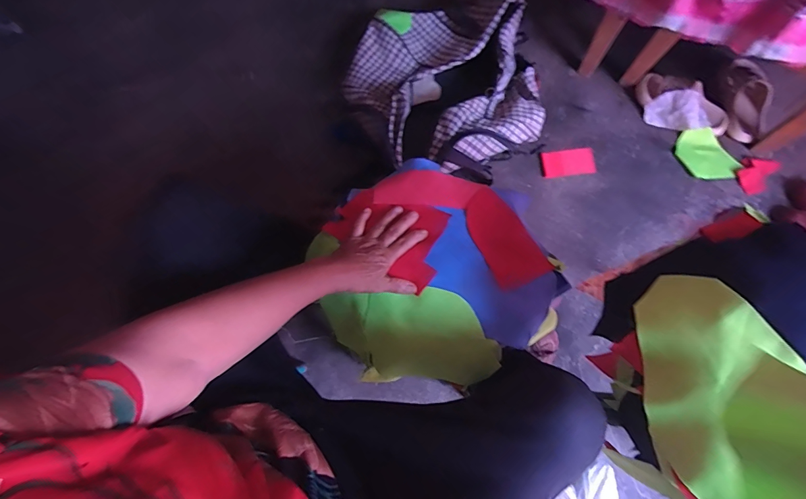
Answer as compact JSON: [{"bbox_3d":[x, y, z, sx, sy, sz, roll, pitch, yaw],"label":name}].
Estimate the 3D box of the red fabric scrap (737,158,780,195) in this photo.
[{"bbox_3d":[0.831,-0.179,0.940,0.076,0.017,0.101,35,78,10],"label":"red fabric scrap"}]

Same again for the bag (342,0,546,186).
[{"bbox_3d":[0.090,-0.371,0.928,0.427,0.125,0.430,-14,75,-3],"label":"bag"}]

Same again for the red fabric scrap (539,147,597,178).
[{"bbox_3d":[0.390,-0.204,0.940,0.126,0.010,0.063,-8,74,-1],"label":"red fabric scrap"}]

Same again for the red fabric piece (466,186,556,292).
[{"bbox_3d":[0.144,-0.015,0.587,0.080,0.006,0.150,-33,80,-7],"label":"red fabric piece"}]

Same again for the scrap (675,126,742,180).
[{"bbox_3d":[0.716,-0.224,0.940,0.143,0.022,0.120,-5,74,0],"label":"scrap"}]

